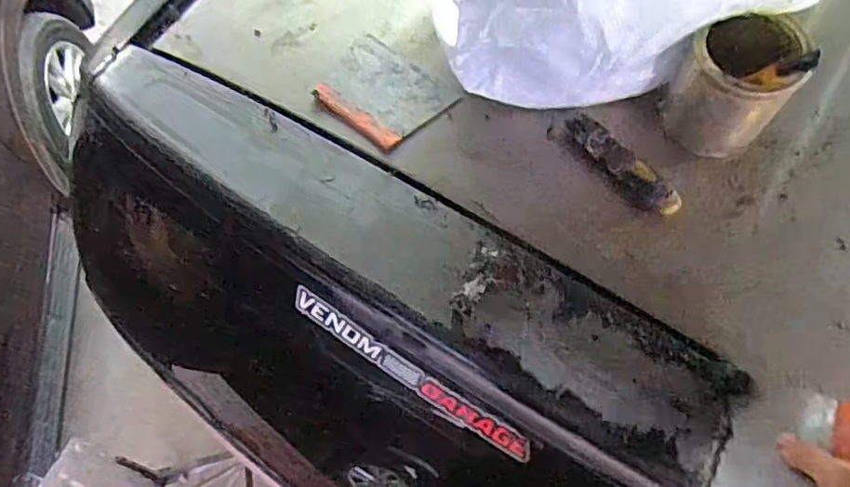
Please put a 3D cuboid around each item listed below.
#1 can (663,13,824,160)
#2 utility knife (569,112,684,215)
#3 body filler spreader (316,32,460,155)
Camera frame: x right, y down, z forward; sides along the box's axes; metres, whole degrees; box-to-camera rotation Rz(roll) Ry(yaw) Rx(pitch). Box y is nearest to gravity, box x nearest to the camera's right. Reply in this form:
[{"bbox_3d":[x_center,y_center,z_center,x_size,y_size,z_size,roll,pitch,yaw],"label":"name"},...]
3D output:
[{"bbox_3d":[0.292,-0.150,0.571,0.099,0.109,0.092,-33,70,-12],"label":"can"},{"bbox_3d":[0.192,-0.078,0.591,0.035,0.014,0.136,-38,70,-13],"label":"utility knife"},{"bbox_3d":[-0.048,-0.168,0.670,0.142,0.008,0.104,36,72,16],"label":"body filler spreader"}]

